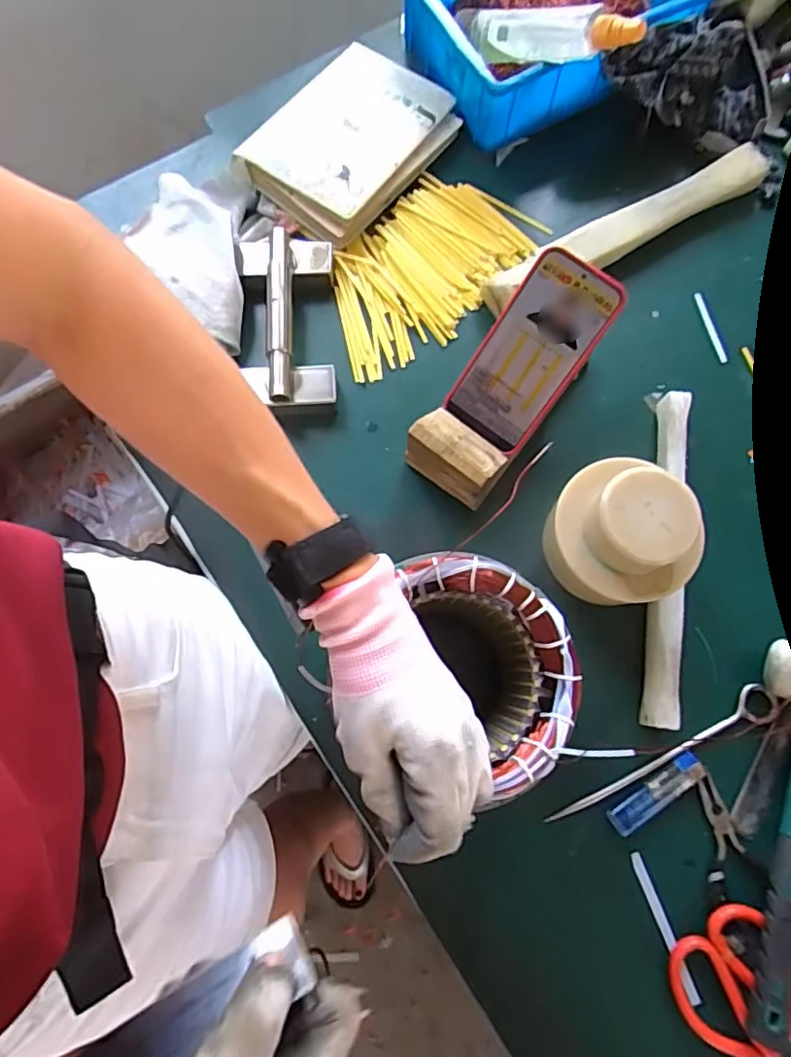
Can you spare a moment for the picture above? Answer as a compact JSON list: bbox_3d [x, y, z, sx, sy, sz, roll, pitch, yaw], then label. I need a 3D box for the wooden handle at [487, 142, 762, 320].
[{"bbox_3d":[0.238,-0.306,0.598,0.336,0.029,0.043,-27,77,-7],"label":"wooden handle"}]

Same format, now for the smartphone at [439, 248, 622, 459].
[{"bbox_3d":[0.116,-0.150,0.506,0.083,0.011,0.158,38,112,9],"label":"smartphone"}]

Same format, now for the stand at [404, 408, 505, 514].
[{"bbox_3d":[0.057,-0.065,0.519,0.086,0.059,0.055,38,78,9],"label":"stand"}]

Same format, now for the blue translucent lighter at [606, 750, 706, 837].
[{"bbox_3d":[0.211,0.214,0.472,0.085,0.007,0.022,-33,78,-8],"label":"blue translucent lighter"}]

